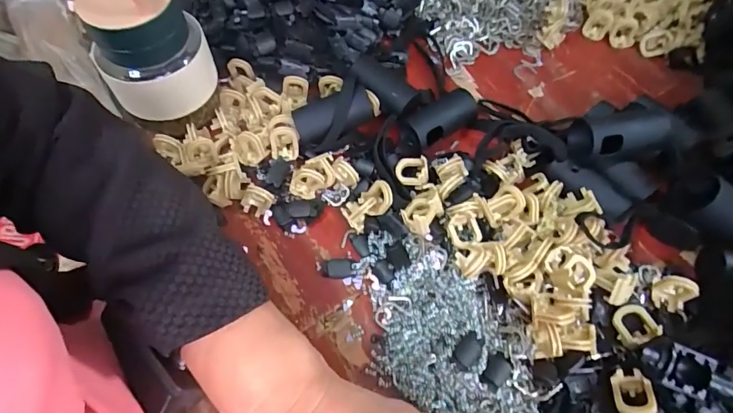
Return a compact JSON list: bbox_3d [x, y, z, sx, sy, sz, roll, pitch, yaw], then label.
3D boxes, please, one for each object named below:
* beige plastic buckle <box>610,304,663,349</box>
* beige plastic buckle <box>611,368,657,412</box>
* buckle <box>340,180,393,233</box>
[{"bbox_3d":[0.171,0.075,0.281,0.024,0.010,0.023,-19,63,-10],"label":"beige plastic buckle"},{"bbox_3d":[0.160,0.113,0.264,0.021,0.012,0.026,-11,43,26],"label":"beige plastic buckle"},{"bbox_3d":[0.001,-0.001,0.323,0.036,0.022,0.023,-35,67,-17],"label":"buckle"}]

